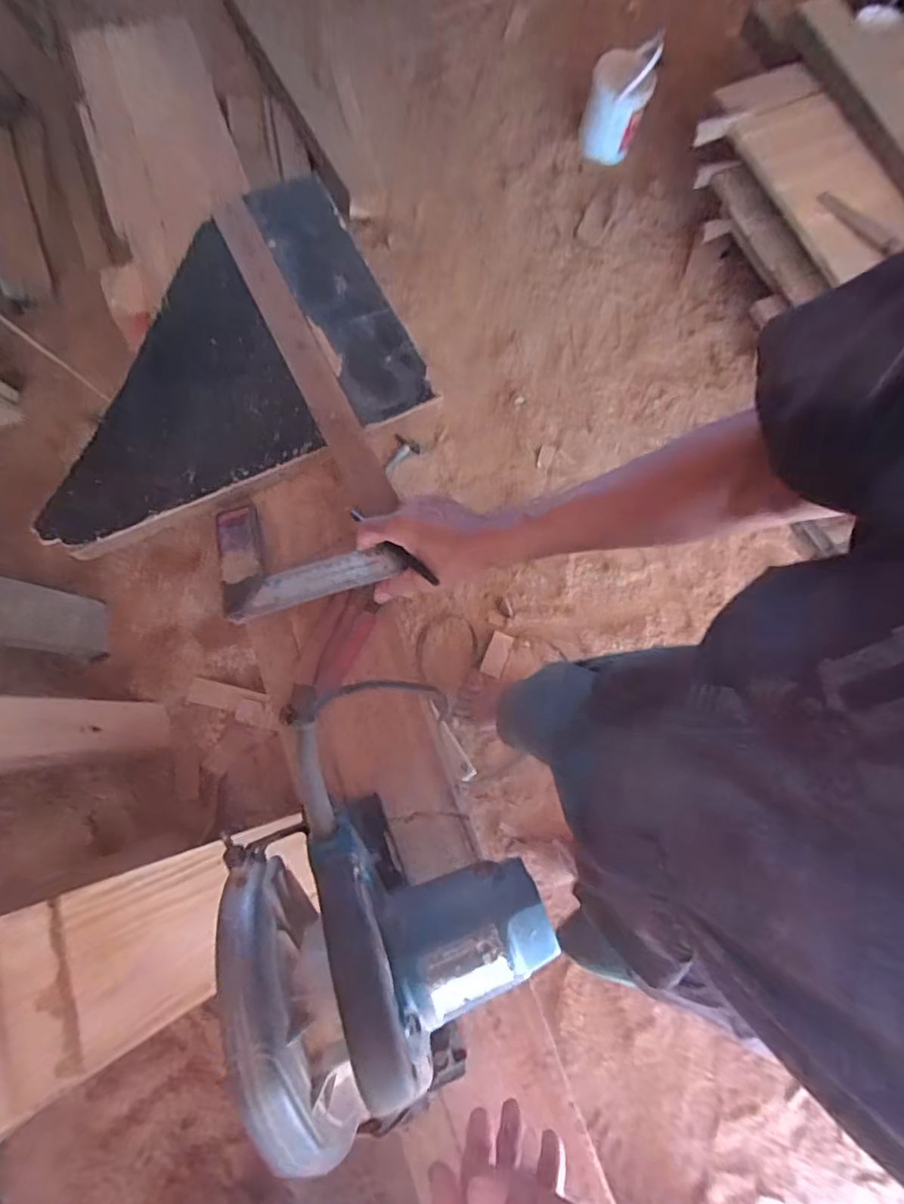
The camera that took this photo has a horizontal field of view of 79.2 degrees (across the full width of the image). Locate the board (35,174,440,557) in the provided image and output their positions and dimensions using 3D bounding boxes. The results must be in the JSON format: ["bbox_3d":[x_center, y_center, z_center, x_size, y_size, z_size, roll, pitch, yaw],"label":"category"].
[{"bbox_3d":[-0.262,-0.277,0.597,0.407,0.026,0.336,-26,77,-8],"label":"board"}]

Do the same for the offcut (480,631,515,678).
[{"bbox_3d":[0.110,0.126,1.326,0.052,0.009,0.104,21,75,4],"label":"offcut"}]

